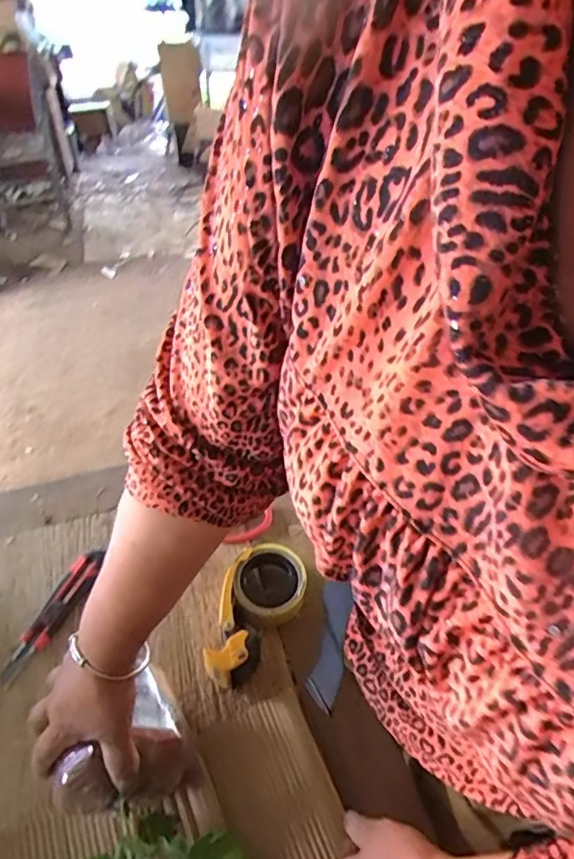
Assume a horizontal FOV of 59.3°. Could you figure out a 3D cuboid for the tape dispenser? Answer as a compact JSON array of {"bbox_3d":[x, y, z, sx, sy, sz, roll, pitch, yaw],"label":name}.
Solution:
[{"bbox_3d":[-0.045,0.222,0.626,0.087,0.065,0.168,27,48,24],"label":"tape dispenser"}]

